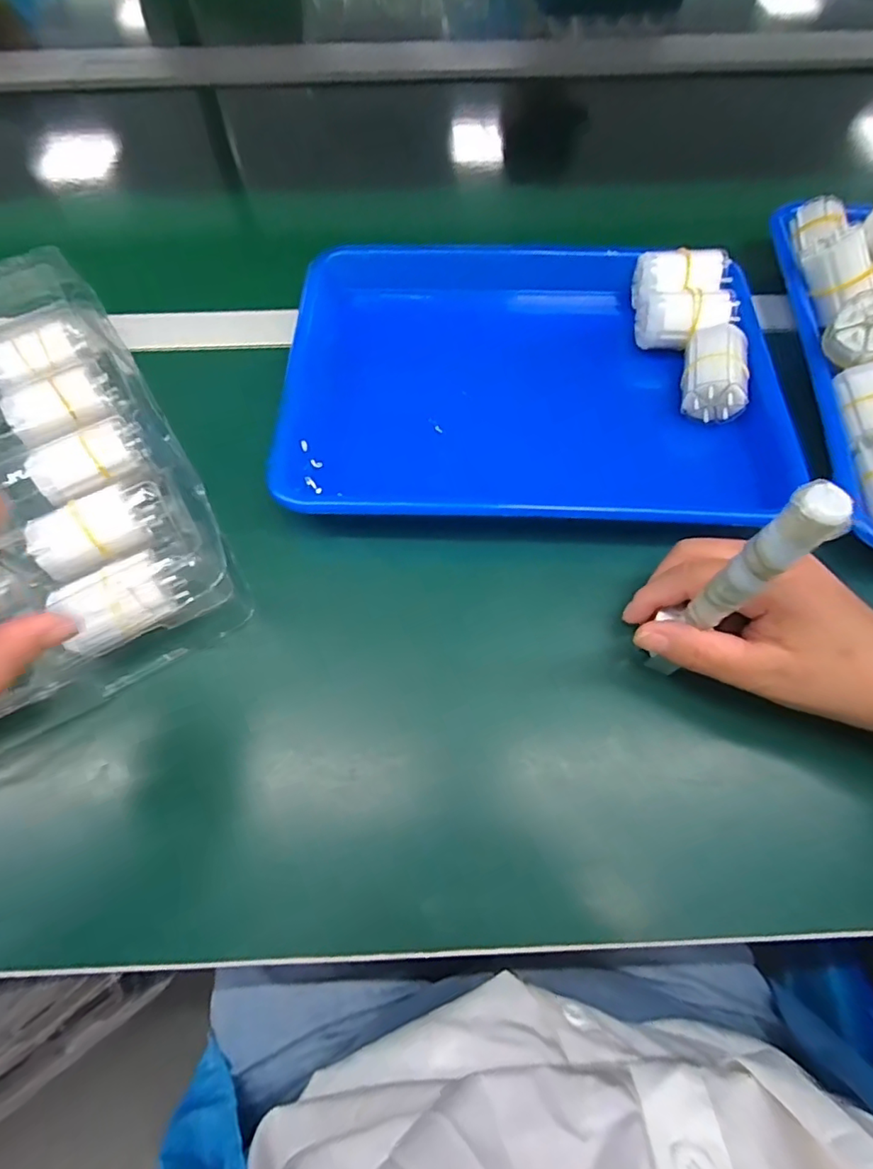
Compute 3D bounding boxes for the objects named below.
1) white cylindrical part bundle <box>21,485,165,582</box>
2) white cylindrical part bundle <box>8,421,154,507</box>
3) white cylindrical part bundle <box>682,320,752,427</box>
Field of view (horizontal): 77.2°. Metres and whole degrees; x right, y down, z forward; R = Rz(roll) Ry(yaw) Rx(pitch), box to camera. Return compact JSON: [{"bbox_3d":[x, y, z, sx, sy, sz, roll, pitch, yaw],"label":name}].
[{"bbox_3d":[-0.195,-0.028,0.319,0.069,0.030,0.036,-29,67,-13],"label":"white cylindrical part bundle"},{"bbox_3d":[-0.215,-0.074,0.333,0.071,0.021,0.028,-35,68,-16],"label":"white cylindrical part bundle"},{"bbox_3d":[0.189,-0.146,0.373,0.035,0.033,0.064,8,64,4],"label":"white cylindrical part bundle"}]

